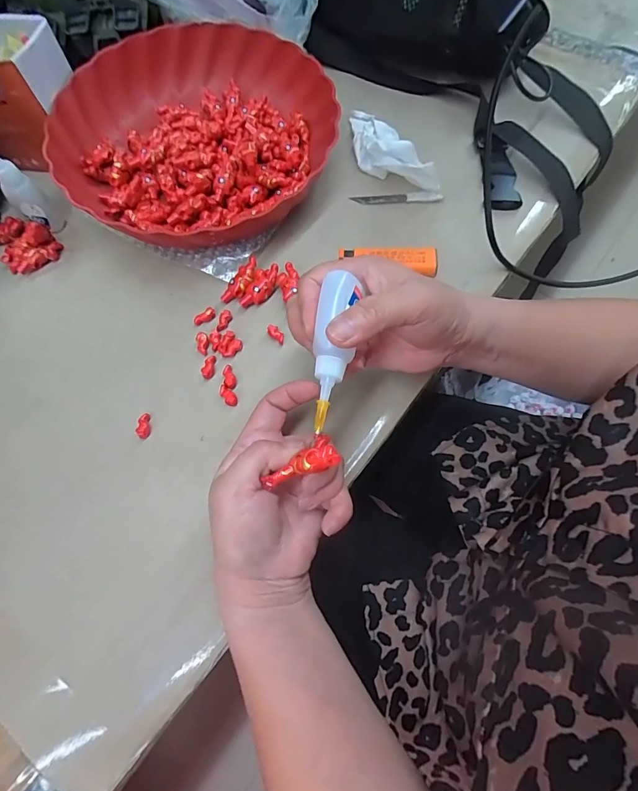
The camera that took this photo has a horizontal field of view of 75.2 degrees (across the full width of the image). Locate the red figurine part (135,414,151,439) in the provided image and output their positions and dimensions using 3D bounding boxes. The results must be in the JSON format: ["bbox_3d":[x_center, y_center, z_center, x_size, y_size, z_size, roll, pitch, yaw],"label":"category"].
[{"bbox_3d":[-0.130,0.022,0.308,0.008,0.006,0.019,-4,68,2],"label":"red figurine part"}]

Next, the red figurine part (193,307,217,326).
[{"bbox_3d":[-0.094,-0.065,0.339,0.020,0.005,0.010,-27,70,-8],"label":"red figurine part"}]

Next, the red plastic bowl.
[{"bbox_3d":[-0.113,-0.235,0.382,0.239,0.054,0.236,-1,68,3],"label":"red plastic bowl"}]

